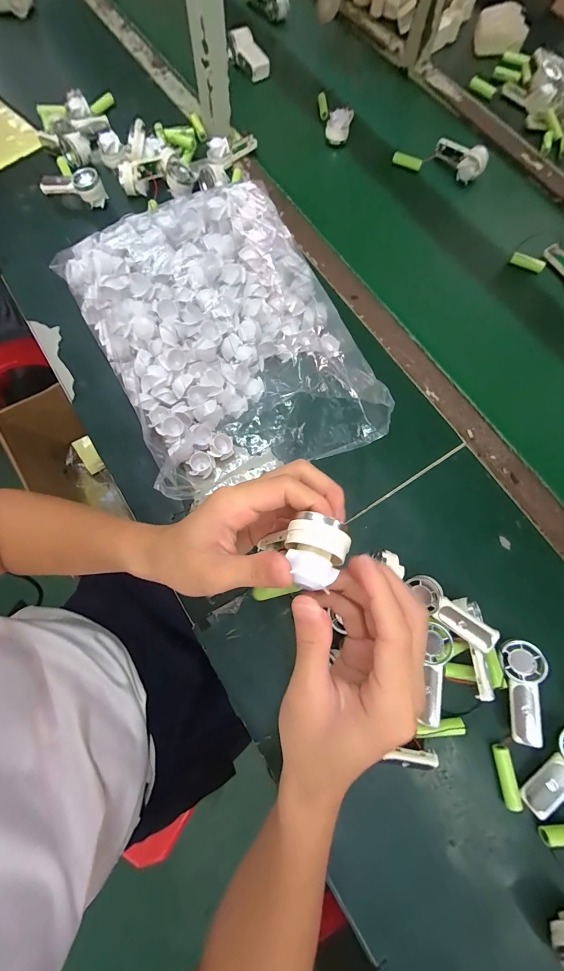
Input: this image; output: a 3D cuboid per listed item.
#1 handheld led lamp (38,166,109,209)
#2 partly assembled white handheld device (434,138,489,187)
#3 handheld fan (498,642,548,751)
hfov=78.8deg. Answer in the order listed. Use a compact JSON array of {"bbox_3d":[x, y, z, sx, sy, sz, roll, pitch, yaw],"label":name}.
[{"bbox_3d":[-0.314,-0.451,0.518,0.084,0.036,0.041,16,74,3],"label":"handheld led lamp"},{"bbox_3d":[0.309,-0.561,0.589,0.046,0.039,0.091,-28,76,-9],"label":"partly assembled white handheld device"},{"bbox_3d":[0.246,0.205,0.346,0.037,0.019,0.094,-8,79,26],"label":"handheld fan"}]

